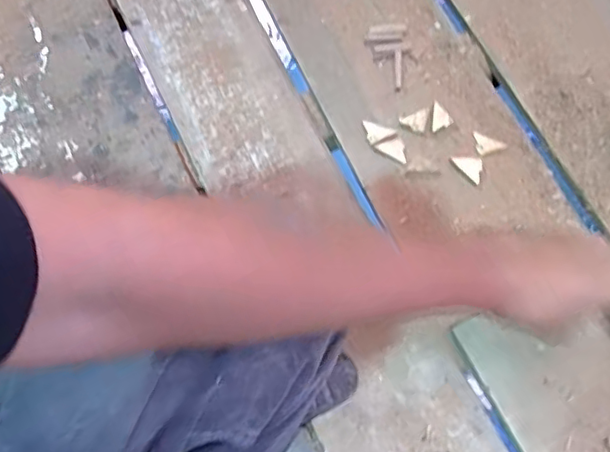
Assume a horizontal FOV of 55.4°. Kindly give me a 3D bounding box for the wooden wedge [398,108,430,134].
[{"bbox_3d":[0.119,-0.111,0.617,0.034,0.004,0.025,-20,73,-5],"label":"wooden wedge"}]

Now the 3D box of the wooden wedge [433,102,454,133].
[{"bbox_3d":[0.143,-0.112,0.601,0.020,0.004,0.032,7,73,4],"label":"wooden wedge"}]

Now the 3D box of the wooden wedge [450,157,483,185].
[{"bbox_3d":[0.168,-0.057,0.605,0.031,0.006,0.026,4,73,2],"label":"wooden wedge"}]

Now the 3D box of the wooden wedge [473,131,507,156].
[{"bbox_3d":[0.190,-0.083,0.607,0.035,0.004,0.022,25,75,9],"label":"wooden wedge"}]

